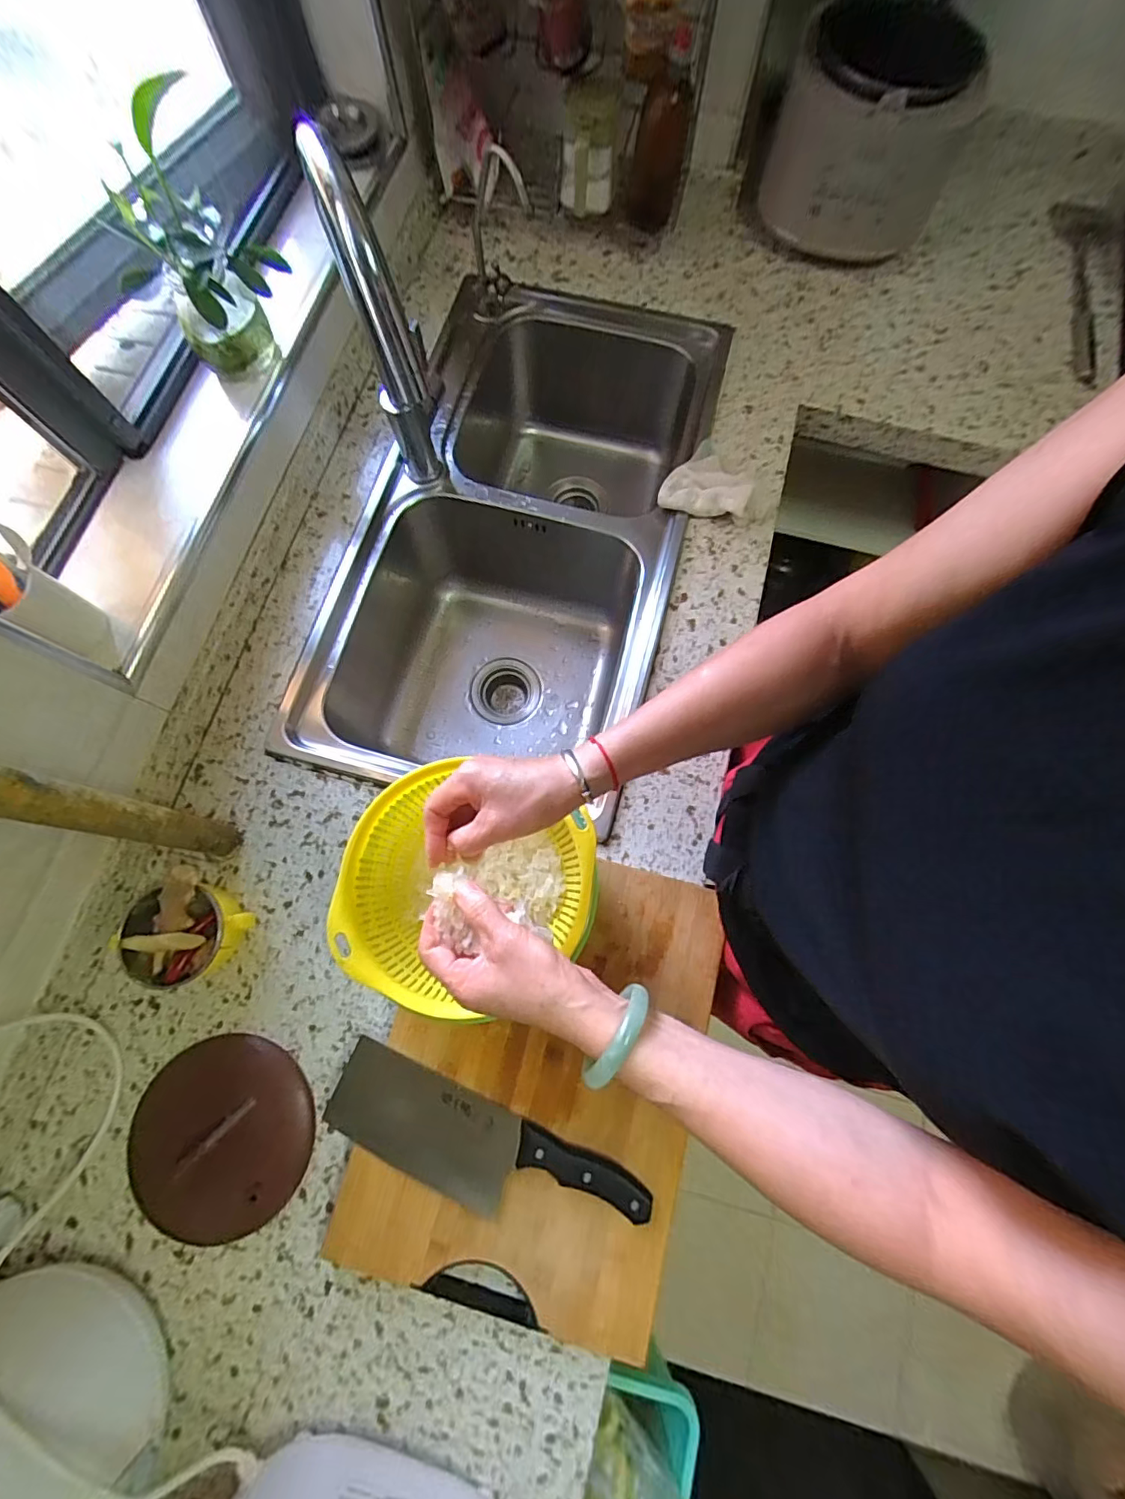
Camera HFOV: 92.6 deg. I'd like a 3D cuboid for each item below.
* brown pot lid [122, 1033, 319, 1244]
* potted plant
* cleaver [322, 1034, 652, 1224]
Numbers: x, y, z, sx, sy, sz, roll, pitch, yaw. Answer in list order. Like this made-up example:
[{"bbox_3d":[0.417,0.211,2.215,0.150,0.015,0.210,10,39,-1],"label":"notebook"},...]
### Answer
[{"bbox_3d":[-0.323,0.359,0.493,0.165,0.042,0.162,0,76,0],"label":"brown pot lid"},{"bbox_3d":[-0.339,-0.465,0.512,0.103,0.195,0.129,-7,76,-2],"label":"potted plant"},{"bbox_3d":[-0.074,0.363,0.484,0.291,0.016,0.086,22,80,9],"label":"cleaver"}]

